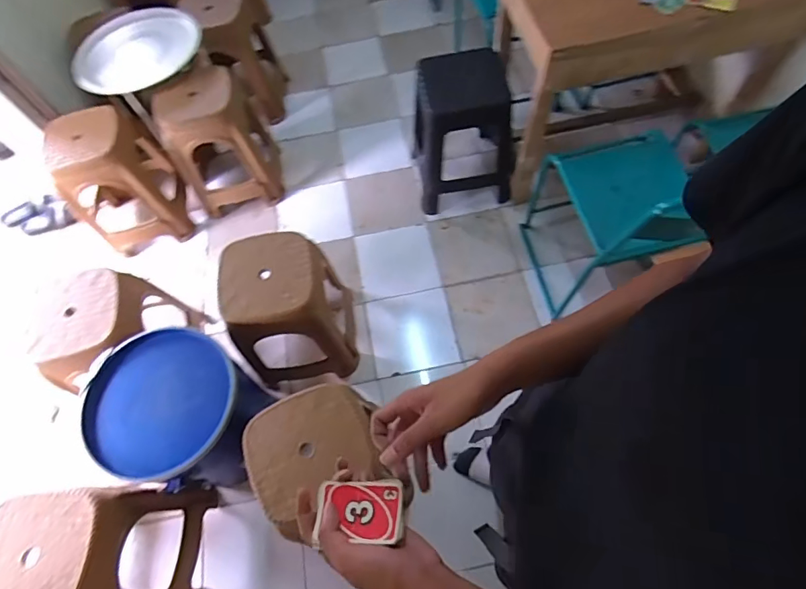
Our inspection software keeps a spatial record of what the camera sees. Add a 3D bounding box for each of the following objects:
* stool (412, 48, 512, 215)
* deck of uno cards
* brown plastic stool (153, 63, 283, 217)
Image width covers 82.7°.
[{"bbox_3d":[0.211,-0.564,1.600,0.327,0.444,0.275,-12,63,-1],"label":"stool"},{"bbox_3d":[-0.035,0.212,0.452,0.073,0.025,0.052,-9,53,11],"label":"deck of uno cards"},{"bbox_3d":[-0.677,-0.581,1.697,0.317,0.451,0.348,-13,63,-1],"label":"brown plastic stool"}]

